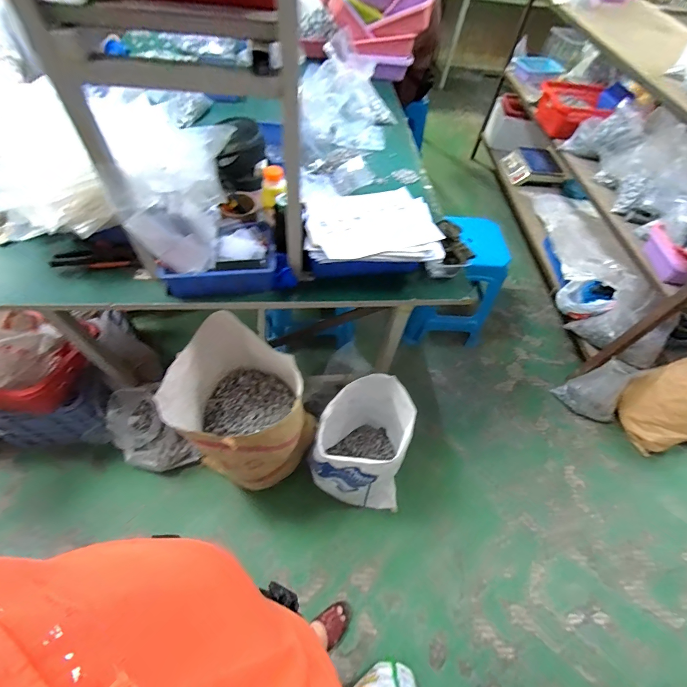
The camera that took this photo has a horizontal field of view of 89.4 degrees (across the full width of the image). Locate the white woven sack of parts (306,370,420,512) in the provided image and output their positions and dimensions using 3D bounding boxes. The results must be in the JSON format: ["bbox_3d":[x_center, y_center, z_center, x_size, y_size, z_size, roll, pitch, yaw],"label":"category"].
[{"bbox_3d":[0.052,0.349,1.176,0.304,0.440,0.333,3,56,-3],"label":"white woven sack of parts"}]

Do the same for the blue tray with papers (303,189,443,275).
[{"bbox_3d":[0.069,-0.277,0.889,0.332,0.099,0.241,-3,57,-7],"label":"blue tray with papers"}]

